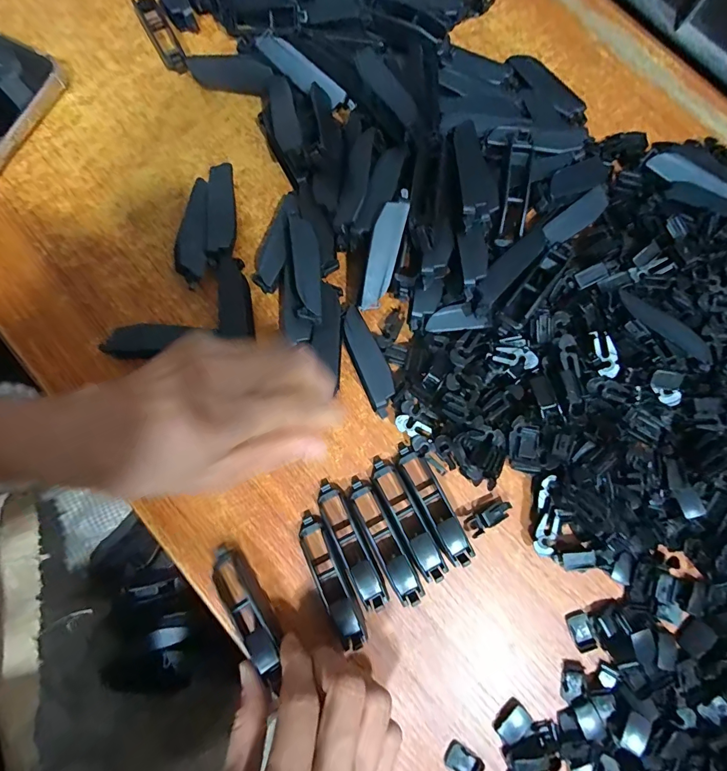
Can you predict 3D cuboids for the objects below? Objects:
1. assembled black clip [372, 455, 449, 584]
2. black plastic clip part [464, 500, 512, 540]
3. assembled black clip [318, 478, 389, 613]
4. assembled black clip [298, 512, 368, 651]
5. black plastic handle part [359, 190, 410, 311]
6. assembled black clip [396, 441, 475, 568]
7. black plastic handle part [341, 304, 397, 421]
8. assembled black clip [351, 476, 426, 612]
[{"bbox_3d":[0.025,0.080,0.246,0.018,0.012,0.078,-27,68,-7],"label":"assembled black clip"},{"bbox_3d":[0.078,0.081,0.250,0.029,0.011,0.011,-28,81,-7],"label":"black plastic clip part"},{"bbox_3d":[-0.008,0.094,0.242,0.016,0.016,0.077,-26,80,-6],"label":"assembled black clip"},{"bbox_3d":[-0.019,0.113,0.238,0.018,0.017,0.077,-25,80,-6],"label":"assembled black clip"},{"bbox_3d":[0.012,-0.084,0.253,0.020,0.008,0.073,17,102,2],"label":"black plastic handle part"},{"bbox_3d":[0.042,0.071,0.248,0.019,0.017,0.078,-28,81,-7],"label":"assembled black clip"},{"bbox_3d":[0.003,-0.015,0.264,0.020,0.018,0.070,-23,80,-6],"label":"black plastic handle part"},{"bbox_3d":[0.012,0.092,0.244,0.017,0.015,0.077,-27,67,-7],"label":"assembled black clip"}]

